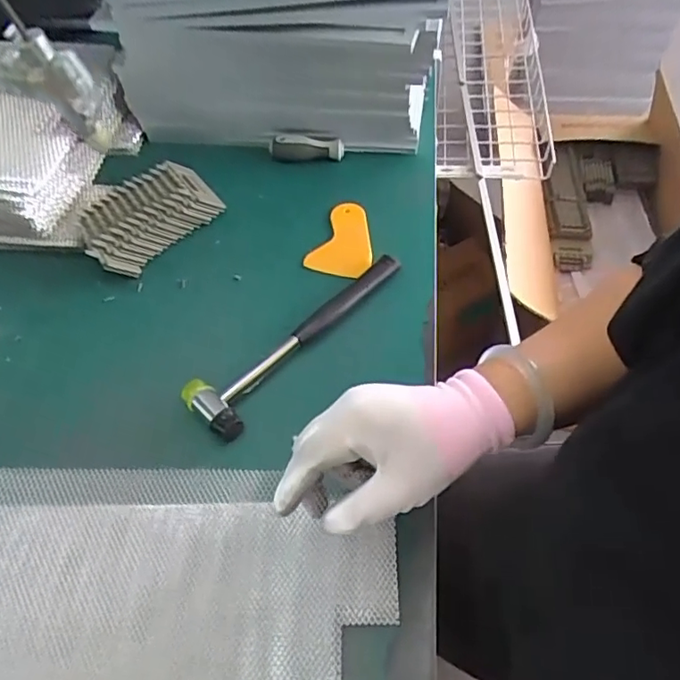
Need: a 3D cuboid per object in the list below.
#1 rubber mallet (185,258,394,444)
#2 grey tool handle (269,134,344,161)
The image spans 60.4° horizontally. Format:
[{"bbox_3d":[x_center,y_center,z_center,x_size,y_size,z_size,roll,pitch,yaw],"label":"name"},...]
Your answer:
[{"bbox_3d":[-0.037,-0.005,0.546,0.058,0.026,0.238,36,66,25],"label":"rubber mallet"},{"bbox_3d":[-0.039,-0.225,0.693,0.086,0.031,0.019,-4,56,2],"label":"grey tool handle"}]

